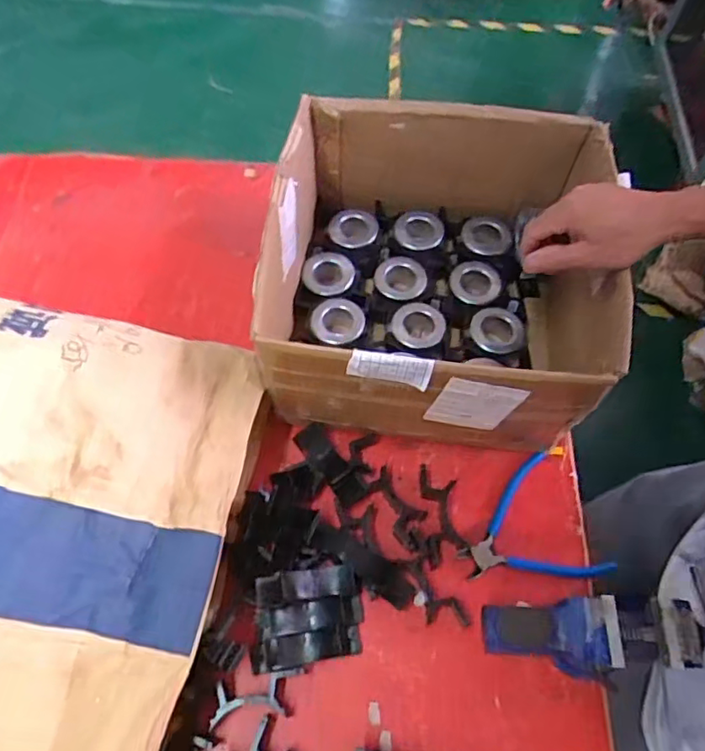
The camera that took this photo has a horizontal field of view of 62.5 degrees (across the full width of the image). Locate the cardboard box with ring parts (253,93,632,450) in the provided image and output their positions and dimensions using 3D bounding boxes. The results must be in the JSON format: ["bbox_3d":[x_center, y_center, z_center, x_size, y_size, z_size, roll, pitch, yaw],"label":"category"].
[{"bbox_3d":[0.086,-0.108,0.624,0.318,0.186,0.330,6,63,3],"label":"cardboard box with ring parts"}]

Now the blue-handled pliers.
[{"bbox_3d":[0.172,0.145,0.585,0.140,0.010,0.134,-11,64,-6],"label":"blue-handled pliers"}]

